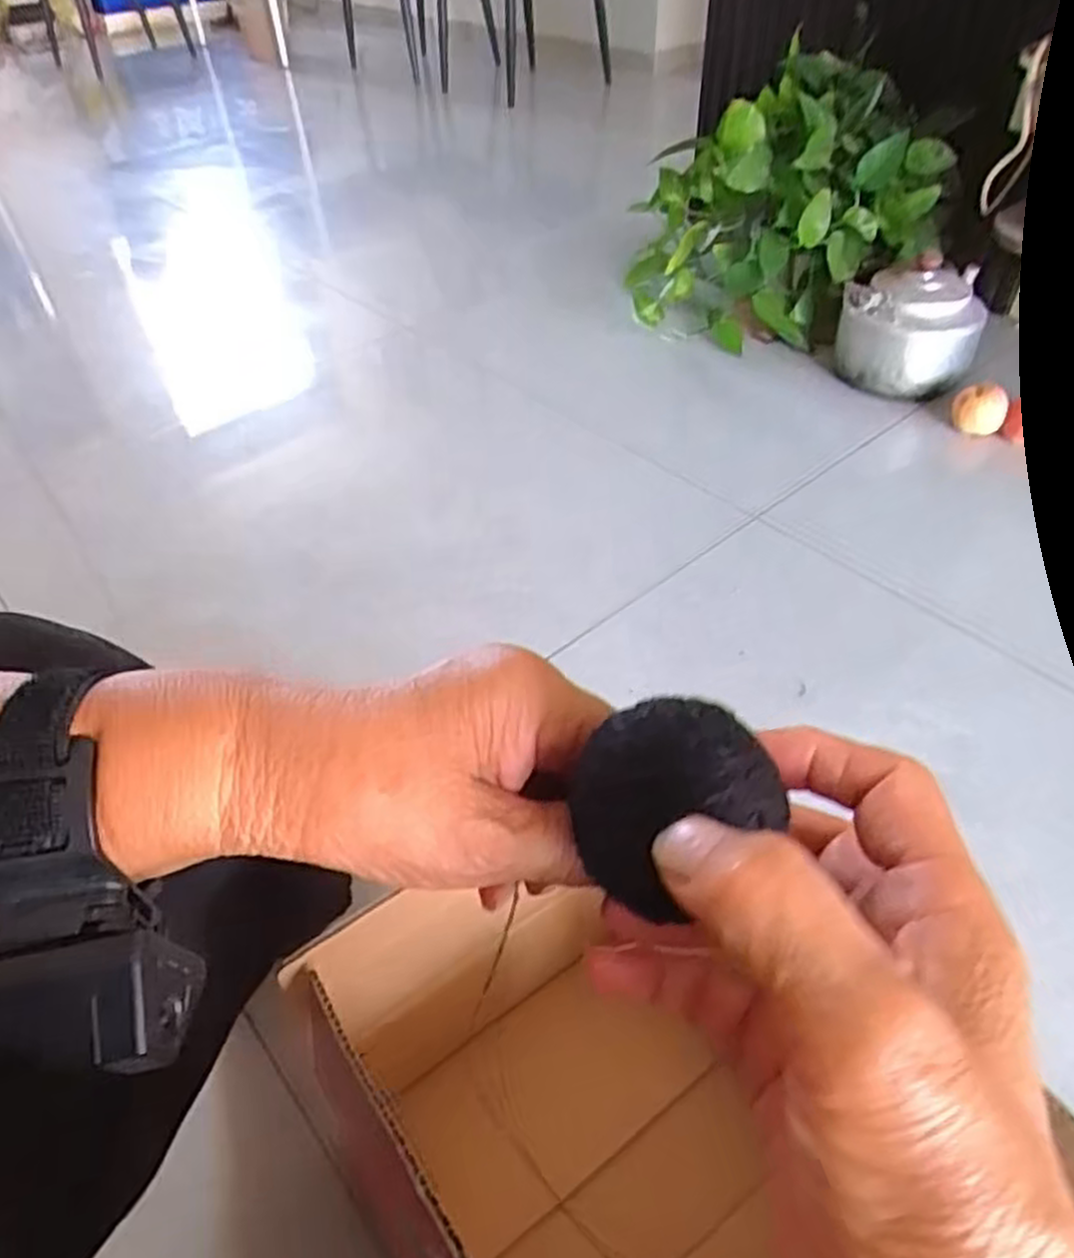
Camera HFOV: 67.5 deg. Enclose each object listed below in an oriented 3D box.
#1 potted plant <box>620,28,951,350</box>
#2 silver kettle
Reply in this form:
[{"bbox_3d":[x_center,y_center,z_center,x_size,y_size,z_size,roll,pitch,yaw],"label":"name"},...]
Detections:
[{"bbox_3d":[0.412,-0.734,1.380,0.476,0.335,0.451,7,46,10],"label":"potted plant"},{"bbox_3d":[0.570,-0.479,1.240,0.193,0.168,0.206,10,47,14],"label":"silver kettle"}]

